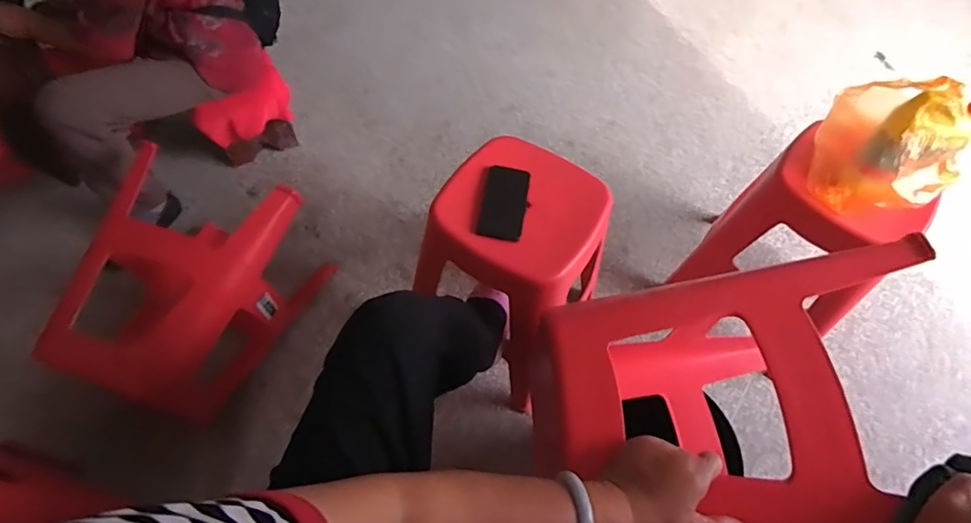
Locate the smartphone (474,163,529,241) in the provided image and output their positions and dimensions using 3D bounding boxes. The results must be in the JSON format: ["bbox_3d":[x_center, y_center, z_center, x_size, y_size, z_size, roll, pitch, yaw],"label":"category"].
[{"bbox_3d":[0.035,-0.109,0.955,0.079,0.004,0.147,12,67,1],"label":"smartphone"}]

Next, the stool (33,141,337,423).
[{"bbox_3d":[-0.652,0.075,1.161,0.353,0.373,0.494,20,59,7],"label":"stool"}]

